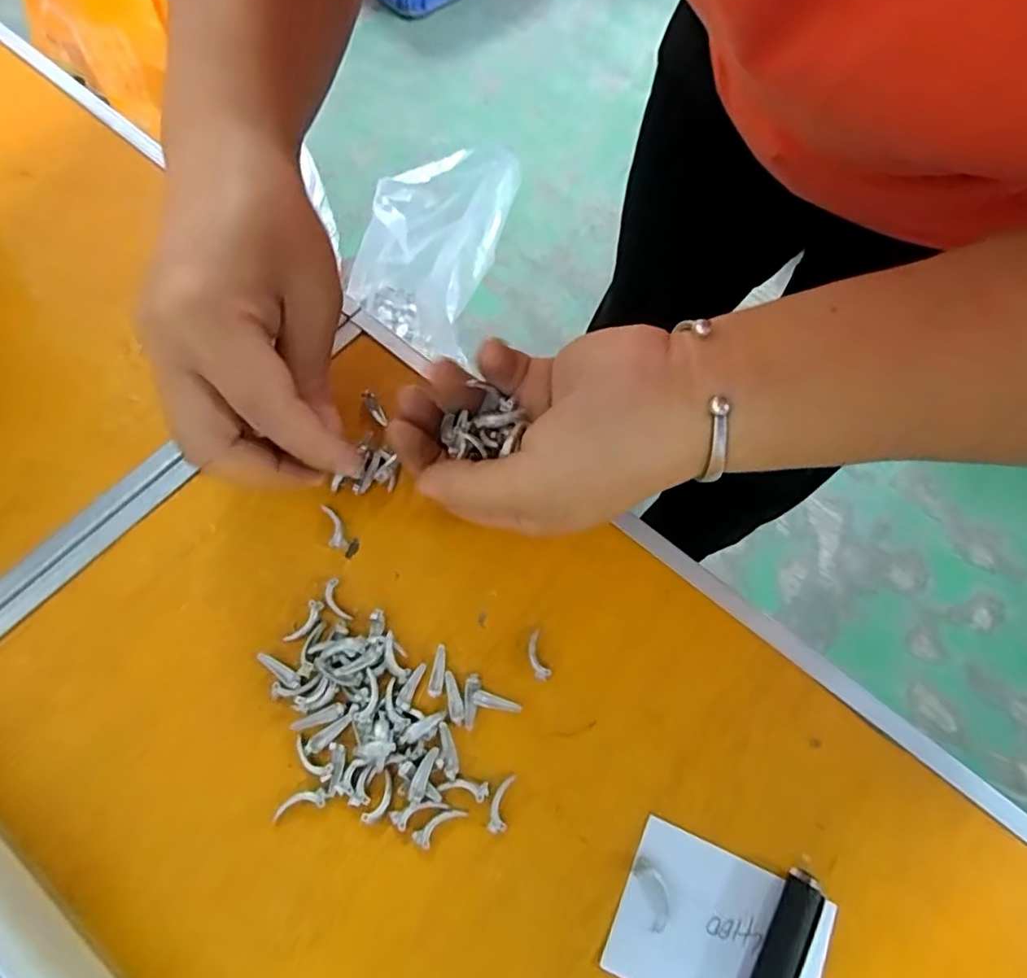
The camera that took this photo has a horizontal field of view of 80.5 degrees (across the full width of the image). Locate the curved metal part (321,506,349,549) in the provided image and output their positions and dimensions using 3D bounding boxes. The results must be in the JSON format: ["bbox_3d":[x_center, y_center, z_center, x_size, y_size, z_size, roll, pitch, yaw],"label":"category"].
[{"bbox_3d":[-0.079,0.016,0.265,0.008,0.005,0.022,-19,71,-10],"label":"curved metal part"}]

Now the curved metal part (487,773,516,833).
[{"bbox_3d":[-0.005,0.119,0.230,0.007,0.005,0.020,14,68,3],"label":"curved metal part"}]

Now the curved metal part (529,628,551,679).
[{"bbox_3d":[0.010,0.069,0.250,0.007,0.004,0.020,-15,70,-9],"label":"curved metal part"}]

